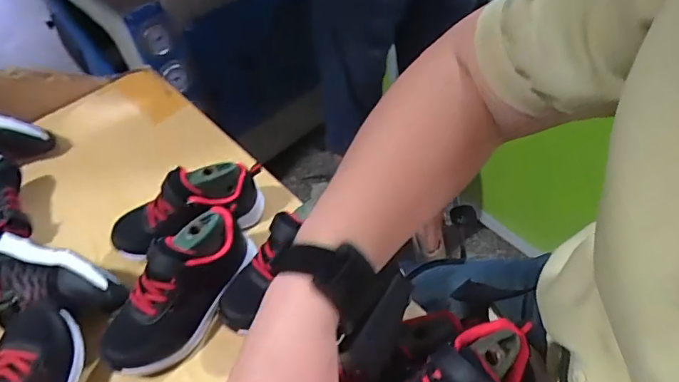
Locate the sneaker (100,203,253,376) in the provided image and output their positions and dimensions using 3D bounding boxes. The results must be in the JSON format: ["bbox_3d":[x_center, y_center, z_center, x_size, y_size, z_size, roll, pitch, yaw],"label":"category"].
[{"bbox_3d":[-0.156,0.097,0.491,0.071,0.086,0.181,30,59,27],"label":"sneaker"}]

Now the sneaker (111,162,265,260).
[{"bbox_3d":[-0.172,0.027,0.557,0.172,0.090,0.067,-10,50,-3],"label":"sneaker"}]

